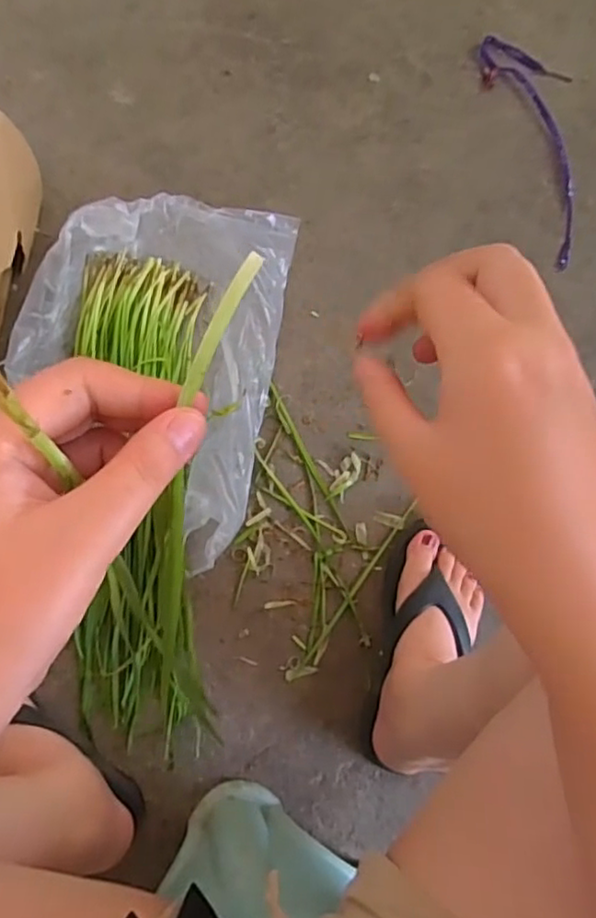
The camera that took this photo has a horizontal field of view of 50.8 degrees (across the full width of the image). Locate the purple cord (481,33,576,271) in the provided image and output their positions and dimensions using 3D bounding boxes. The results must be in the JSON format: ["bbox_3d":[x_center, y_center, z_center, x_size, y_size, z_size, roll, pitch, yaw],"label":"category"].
[{"bbox_3d":[0.318,-0.392,0.780,0.111,0.015,0.311,-18,83,-9],"label":"purple cord"}]

